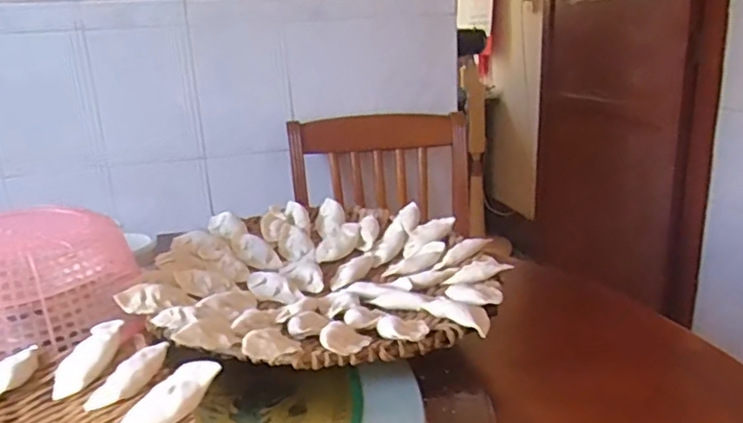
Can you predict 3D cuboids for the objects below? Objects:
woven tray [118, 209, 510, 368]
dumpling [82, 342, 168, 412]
[{"bbox_3d":[-0.059,0.081,0.673,0.367,0.057,0.362,-9,18,-23],"label":"woven tray"},{"bbox_3d":[-0.191,0.130,0.476,0.072,0.018,0.027,-40,33,-24],"label":"dumpling"}]

